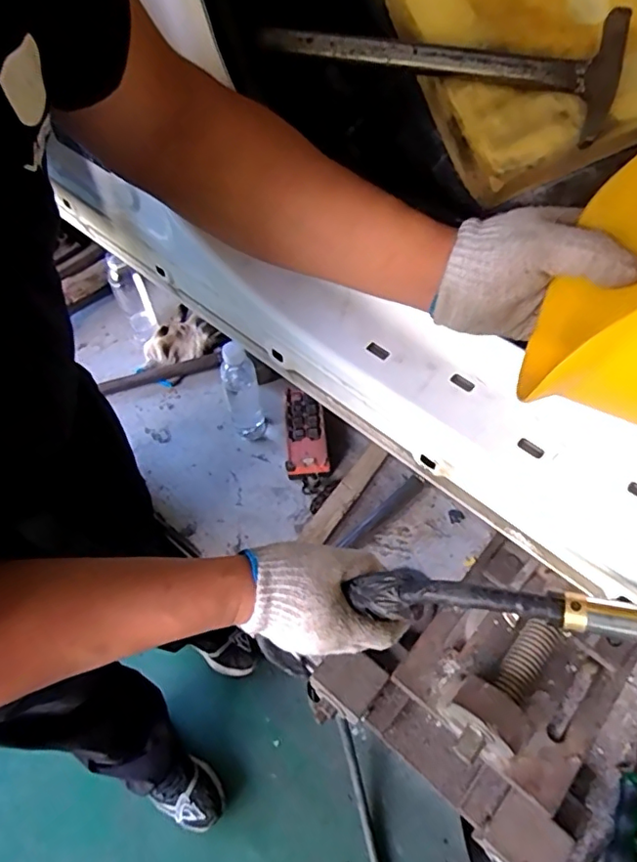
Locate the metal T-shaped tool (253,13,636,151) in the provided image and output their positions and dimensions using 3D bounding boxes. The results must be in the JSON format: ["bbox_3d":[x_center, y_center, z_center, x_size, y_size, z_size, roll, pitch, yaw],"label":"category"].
[{"bbox_3d":[0.098,-0.312,0.459,0.291,0.086,0.019,13,19,5],"label":"metal T-shaped tool"}]

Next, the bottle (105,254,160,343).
[{"bbox_3d":[-0.344,-0.244,1.031,0.056,0.189,0.069,-20,59,-11],"label":"bottle"}]

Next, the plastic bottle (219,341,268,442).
[{"bbox_3d":[-0.120,-0.062,0.899,0.066,0.207,0.054,-11,58,-6],"label":"plastic bottle"}]

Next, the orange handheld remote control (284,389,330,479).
[{"bbox_3d":[-0.025,0.006,0.946,0.067,0.040,0.161,-7,57,-3],"label":"orange handheld remote control"}]

